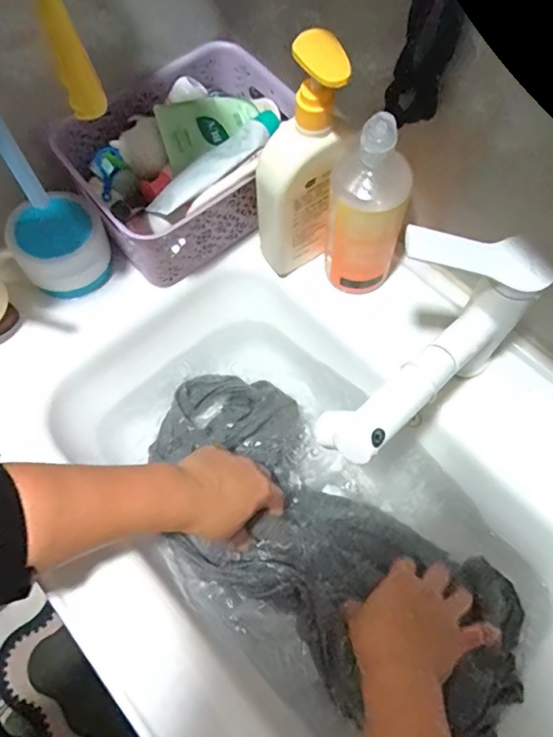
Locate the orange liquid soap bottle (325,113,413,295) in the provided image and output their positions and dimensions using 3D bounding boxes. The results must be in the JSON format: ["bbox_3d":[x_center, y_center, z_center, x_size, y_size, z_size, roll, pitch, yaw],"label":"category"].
[{"bbox_3d":[0.082,-0.136,0.479,0.071,0.187,0.055,16,65,6],"label":"orange liquid soap bottle"}]

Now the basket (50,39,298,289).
[{"bbox_3d":[-0.084,-0.214,0.558,0.232,0.107,0.169,-35,70,-17],"label":"basket"}]

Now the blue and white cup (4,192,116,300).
[{"bbox_3d":[-0.213,-0.124,0.525,0.087,0.078,0.080,1,64,-1],"label":"blue and white cup"}]

